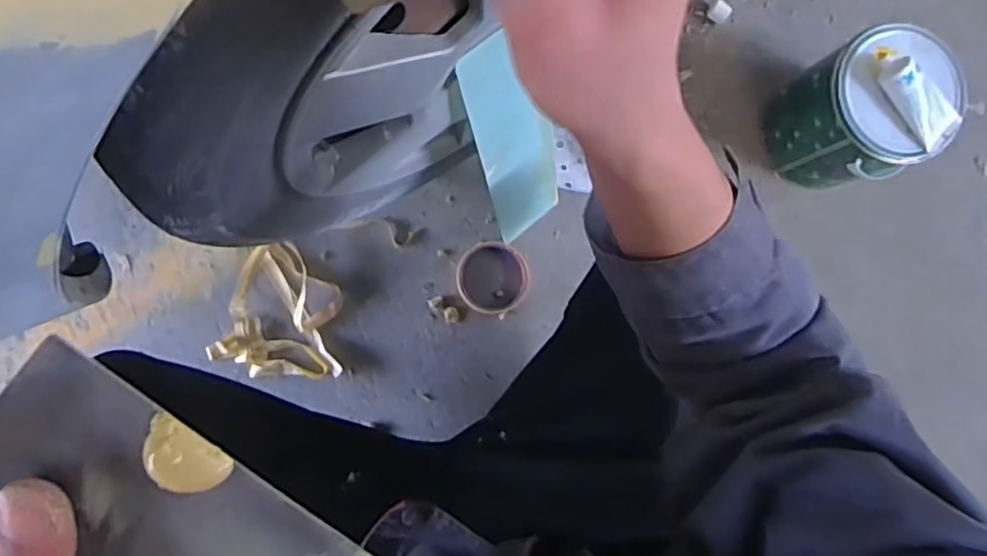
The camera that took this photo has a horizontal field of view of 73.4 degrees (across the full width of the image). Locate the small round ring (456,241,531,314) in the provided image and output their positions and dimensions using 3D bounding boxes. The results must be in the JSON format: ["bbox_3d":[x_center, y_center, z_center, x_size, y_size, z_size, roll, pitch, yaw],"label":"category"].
[{"bbox_3d":[0.000,0.000,0.831,0.088,0.015,0.087,0,86,-7],"label":"small round ring"}]

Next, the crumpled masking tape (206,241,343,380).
[{"bbox_3d":[-0.258,0.038,0.795,0.145,0.019,0.156,3,86,-7],"label":"crumpled masking tape"}]

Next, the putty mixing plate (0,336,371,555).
[{"bbox_3d":[-0.101,0.082,0.203,0.126,0.010,0.072,42,102,-15],"label":"putty mixing plate"}]

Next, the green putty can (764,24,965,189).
[{"bbox_3d":[0.446,-0.200,0.829,0.145,0.182,0.149,0,86,-7],"label":"green putty can"}]

